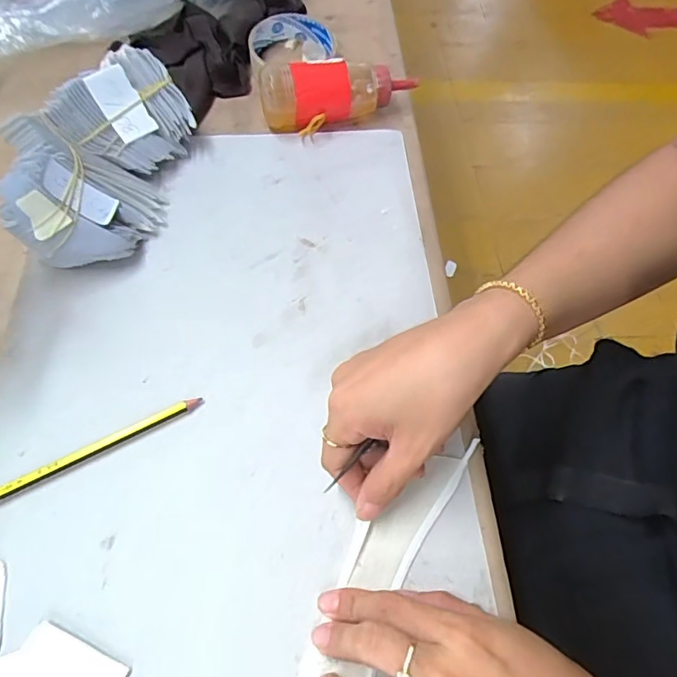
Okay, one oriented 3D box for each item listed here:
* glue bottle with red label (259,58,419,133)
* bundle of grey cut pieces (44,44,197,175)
[{"bbox_3d":[0.003,-0.219,0.473,0.139,0.046,0.045,-14,65,-11],"label":"glue bottle with red label"},{"bbox_3d":[-0.168,-0.180,0.430,0.084,0.030,0.102,47,69,-21],"label":"bundle of grey cut pieces"}]

